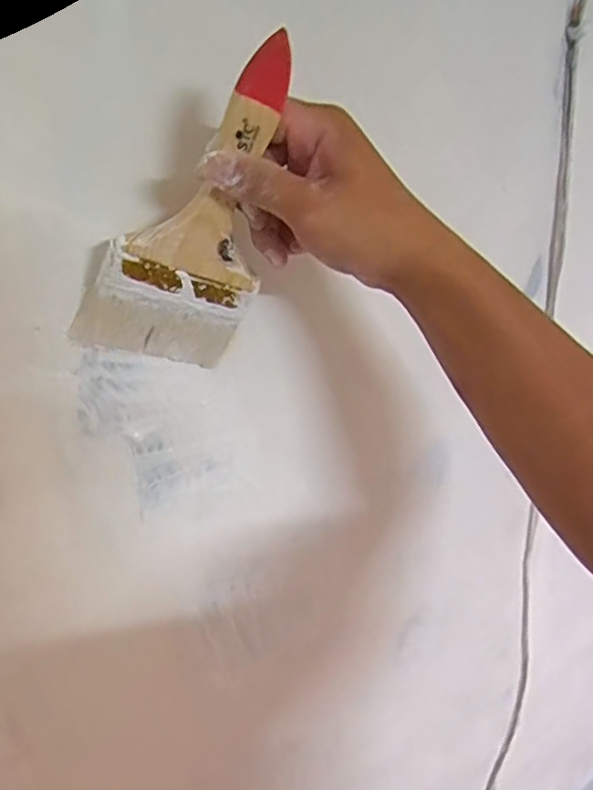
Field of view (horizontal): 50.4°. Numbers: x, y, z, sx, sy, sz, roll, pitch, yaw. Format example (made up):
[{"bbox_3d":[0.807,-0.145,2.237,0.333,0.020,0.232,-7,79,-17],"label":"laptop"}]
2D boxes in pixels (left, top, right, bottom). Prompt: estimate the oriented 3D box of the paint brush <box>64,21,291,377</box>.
[{"bbox_3d":[-0.052,-0.094,0.352,0.091,0.197,0.011,10,41,-31],"label":"paint brush"}]

